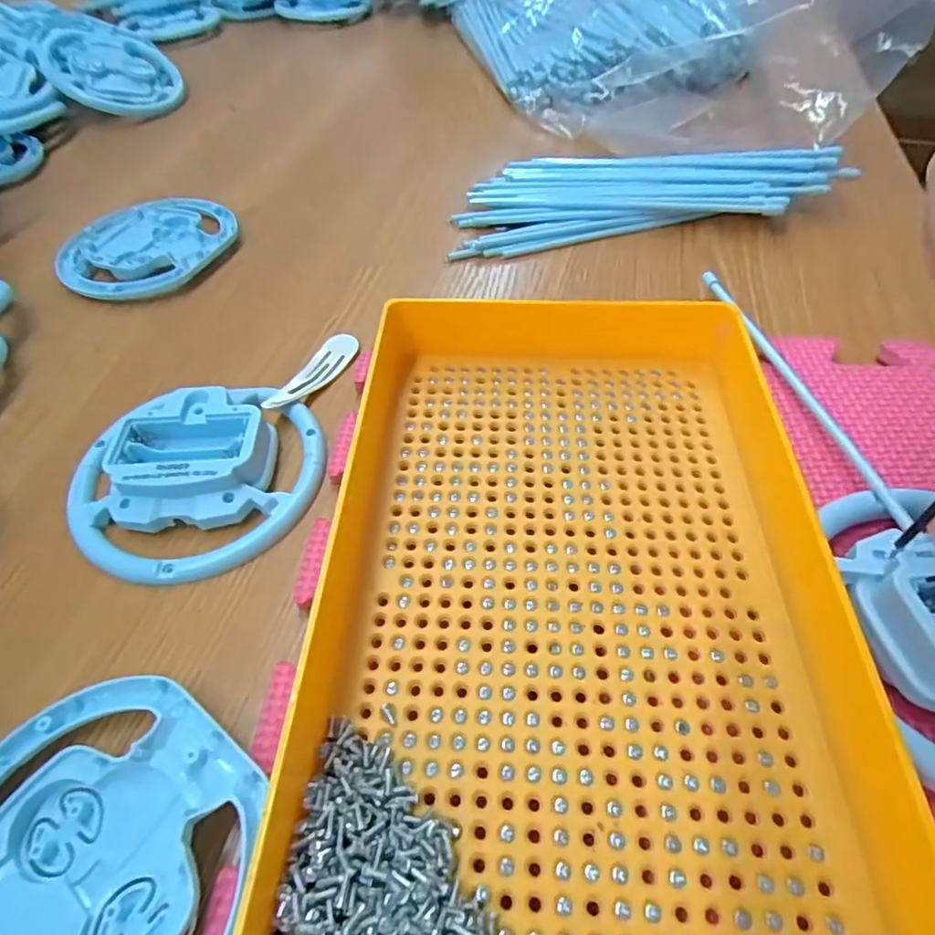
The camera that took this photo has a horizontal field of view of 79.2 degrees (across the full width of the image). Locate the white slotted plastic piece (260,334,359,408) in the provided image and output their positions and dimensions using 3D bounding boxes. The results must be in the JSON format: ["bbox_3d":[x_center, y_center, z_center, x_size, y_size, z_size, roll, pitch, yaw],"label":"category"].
[{"bbox_3d":[-0.077,-0.047,0.277,0.019,0.012,0.063,23,56,18],"label":"white slotted plastic piece"}]

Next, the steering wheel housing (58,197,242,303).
[{"bbox_3d":[-0.198,-0.136,0.348,0.097,0.014,0.098,-1,52,1],"label":"steering wheel housing"}]

